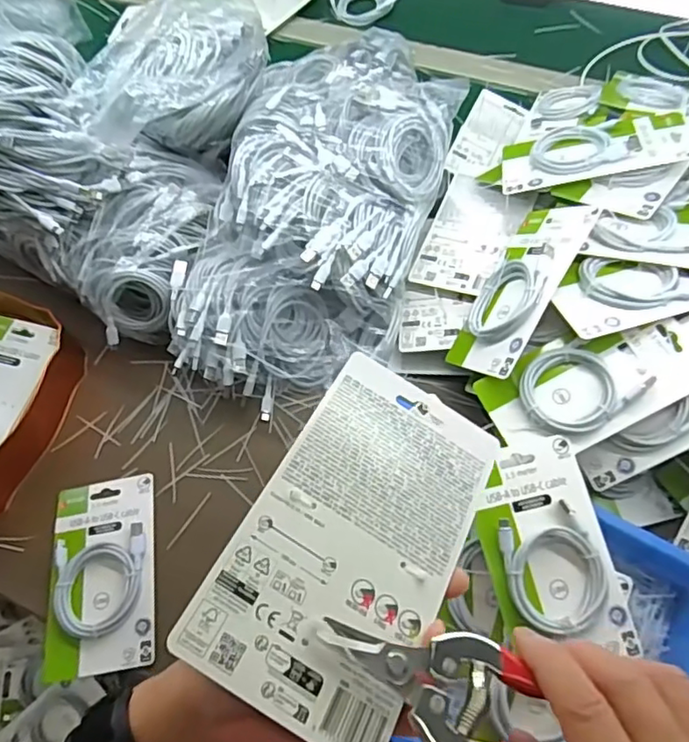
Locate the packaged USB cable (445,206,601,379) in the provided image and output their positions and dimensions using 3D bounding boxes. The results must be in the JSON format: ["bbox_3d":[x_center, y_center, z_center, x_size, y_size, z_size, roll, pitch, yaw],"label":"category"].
[{"bbox_3d":[0.163,-0.083,0.559,0.020,0.097,0.180,33,88,-27],"label":"packaged USB cable"}]

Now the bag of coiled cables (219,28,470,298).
[{"bbox_3d":[-0.013,-0.229,0.615,0.222,0.077,0.279,19,66,14],"label":"bag of coiled cables"}]

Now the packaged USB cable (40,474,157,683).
[{"bbox_3d":[-0.234,0.193,0.567,0.102,0.009,0.179,-10,63,0],"label":"packaged USB cable"}]

